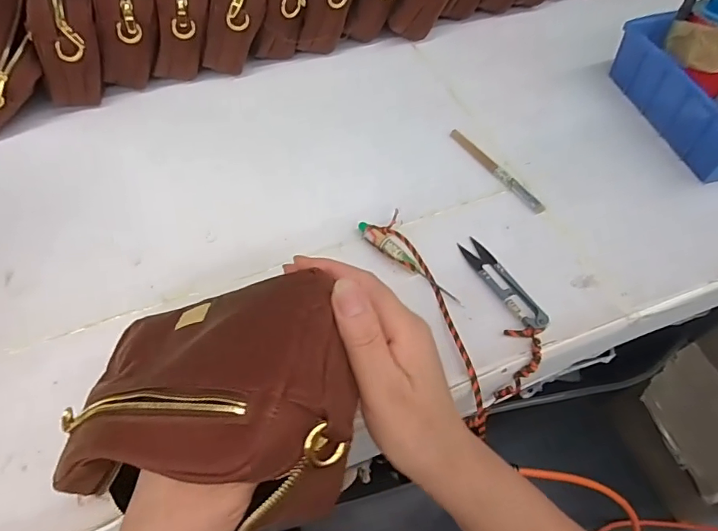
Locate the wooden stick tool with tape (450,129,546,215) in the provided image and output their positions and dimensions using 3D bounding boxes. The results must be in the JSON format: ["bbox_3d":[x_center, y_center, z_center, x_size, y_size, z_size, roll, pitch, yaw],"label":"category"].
[{"bbox_3d":[0.132,-0.097,0.473,0.012,0.006,0.130,-29,61,-16],"label":"wooden stick tool with tape"}]

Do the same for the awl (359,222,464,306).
[{"bbox_3d":[0.043,-0.004,0.413,0.018,0.011,0.112,-40,65,-22],"label":"awl"}]

